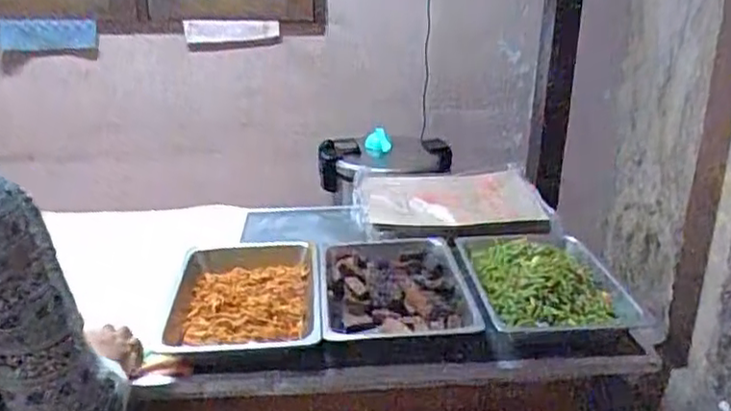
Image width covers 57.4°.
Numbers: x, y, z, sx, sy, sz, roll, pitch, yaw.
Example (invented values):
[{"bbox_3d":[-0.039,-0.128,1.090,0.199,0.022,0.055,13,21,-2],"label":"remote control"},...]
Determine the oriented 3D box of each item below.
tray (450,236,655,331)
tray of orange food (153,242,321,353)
[{"bbox_3d":[0.322,0.128,1.200,0.254,0.051,0.351,-1,22,-5],"label":"tray"},{"bbox_3d":[-0.222,0.150,1.211,0.273,0.069,0.379,-2,22,-5],"label":"tray of orange food"}]

